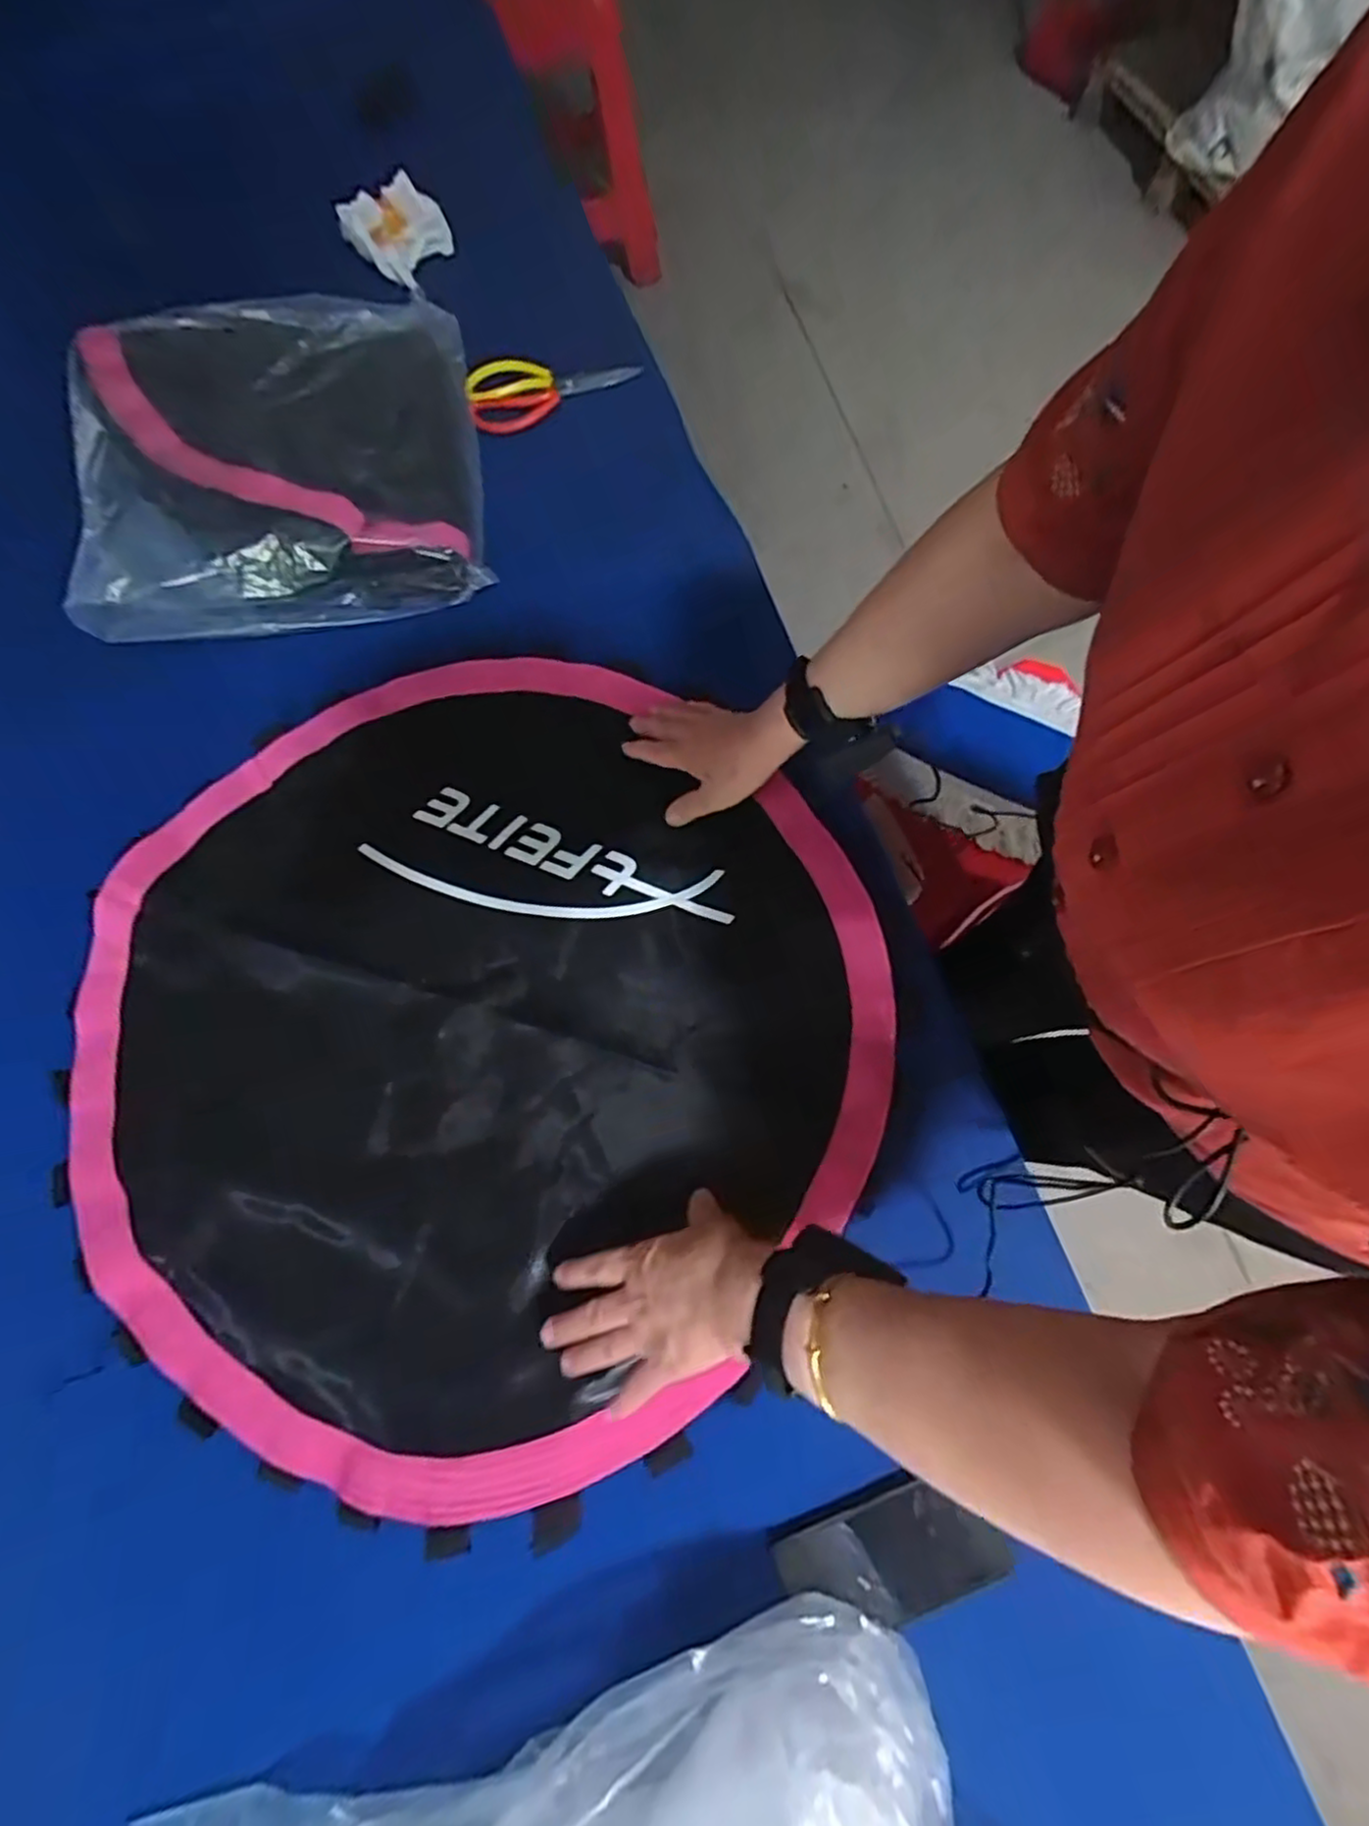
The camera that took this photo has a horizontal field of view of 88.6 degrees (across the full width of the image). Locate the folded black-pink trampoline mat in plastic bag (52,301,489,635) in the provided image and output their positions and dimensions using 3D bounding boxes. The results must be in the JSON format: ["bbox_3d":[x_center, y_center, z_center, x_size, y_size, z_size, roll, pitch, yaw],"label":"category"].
[{"bbox_3d":[-0.427,-0.470,0.741,0.387,0.122,0.343,-9,73,-1],"label":"folded black-pink trampoline mat in plastic bag"}]

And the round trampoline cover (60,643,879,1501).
[{"bbox_3d":[-0.189,0.089,0.610,0.646,0.056,0.669,0,75,0],"label":"round trampoline cover"}]

